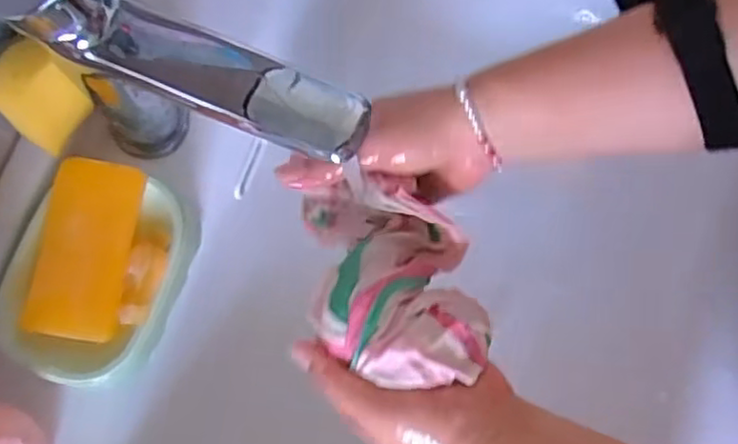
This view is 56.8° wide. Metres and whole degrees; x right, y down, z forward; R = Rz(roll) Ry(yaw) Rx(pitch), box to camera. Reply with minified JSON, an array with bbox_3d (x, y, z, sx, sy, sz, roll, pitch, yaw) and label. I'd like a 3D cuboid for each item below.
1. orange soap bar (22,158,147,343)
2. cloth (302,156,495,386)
[{"bbox_3d":[-0.167,0.016,0.404,0.050,0.027,0.102,15,82,-20],"label":"orange soap bar"},{"bbox_3d":[0.015,0.033,0.405,0.096,0.067,0.119,-7,78,-2],"label":"cloth"}]

